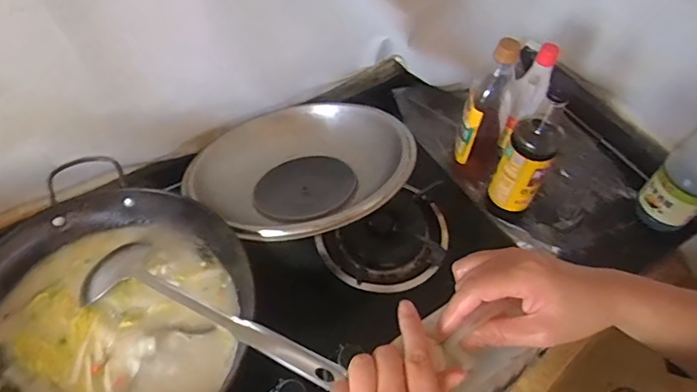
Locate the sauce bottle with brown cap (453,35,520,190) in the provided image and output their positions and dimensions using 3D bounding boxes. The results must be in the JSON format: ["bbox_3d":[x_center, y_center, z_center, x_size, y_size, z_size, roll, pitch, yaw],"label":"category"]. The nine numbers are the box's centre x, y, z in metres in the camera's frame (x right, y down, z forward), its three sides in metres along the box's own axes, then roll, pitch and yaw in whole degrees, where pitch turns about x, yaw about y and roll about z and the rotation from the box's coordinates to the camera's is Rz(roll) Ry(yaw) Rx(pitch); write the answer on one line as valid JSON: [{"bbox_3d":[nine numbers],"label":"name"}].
[{"bbox_3d":[0.228,-0.129,0.833,0.076,0.284,0.090,25,57,14],"label":"sauce bottle with brown cap"}]

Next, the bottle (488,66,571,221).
[{"bbox_3d":[0.274,-0.063,0.777,0.067,0.252,0.073,27,57,15],"label":"bottle"}]

